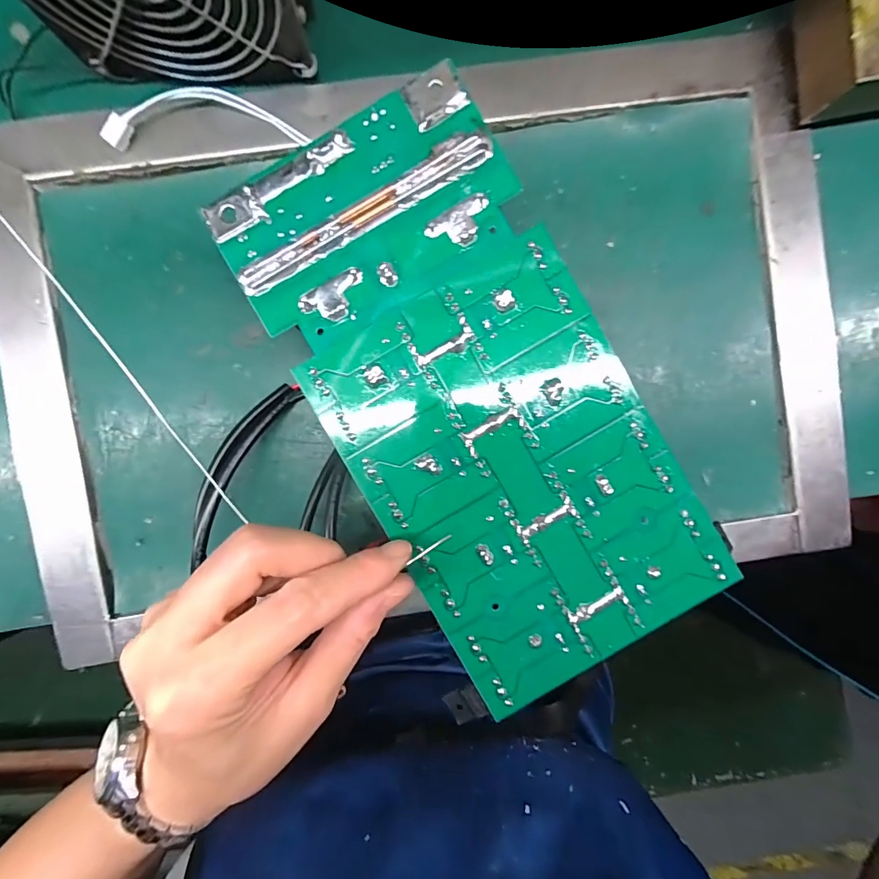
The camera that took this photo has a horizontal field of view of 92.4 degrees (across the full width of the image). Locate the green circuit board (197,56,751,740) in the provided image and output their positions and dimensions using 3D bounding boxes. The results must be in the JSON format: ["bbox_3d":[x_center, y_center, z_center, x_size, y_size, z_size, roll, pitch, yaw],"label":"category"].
[{"bbox_3d":[0.016,-0.019,0.187,0.124,0.008,0.255,-30,92,-1],"label":"green circuit board"}]

